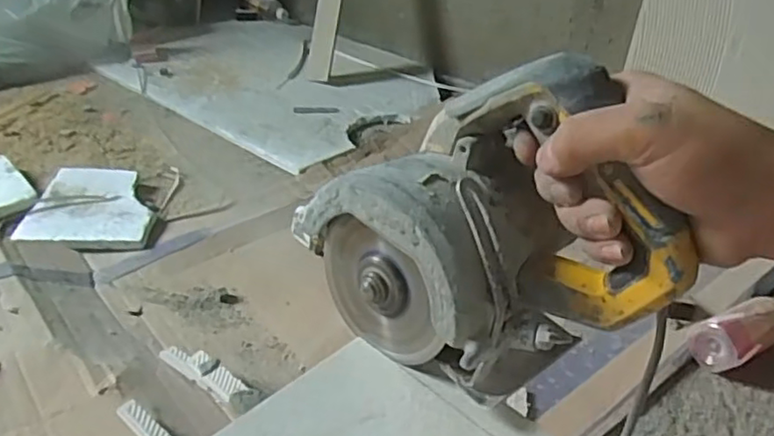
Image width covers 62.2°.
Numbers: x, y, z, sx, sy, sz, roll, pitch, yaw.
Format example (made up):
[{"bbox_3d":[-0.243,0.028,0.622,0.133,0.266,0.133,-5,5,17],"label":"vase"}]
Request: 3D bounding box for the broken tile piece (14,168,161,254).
[{"bbox_3d":[-0.477,-0.018,1.076,0.214,0.027,0.208,4,34,1],"label":"broken tile piece"}]

